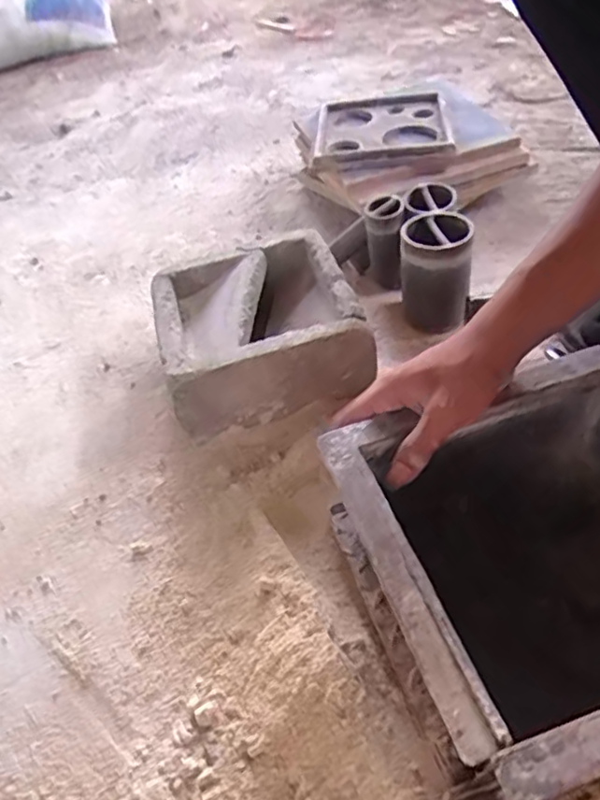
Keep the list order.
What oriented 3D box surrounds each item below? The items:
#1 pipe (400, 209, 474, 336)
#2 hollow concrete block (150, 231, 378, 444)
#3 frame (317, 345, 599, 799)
[{"bbox_3d":[0.152,-0.145,0.678,0.075,0.110,0.089,5,48,13],"label":"pipe"},{"bbox_3d":[-0.042,-0.076,0.652,0.206,0.095,0.193,-17,47,-7],"label":"hollow concrete block"},{"bbox_3d":[0.168,0.118,0.417,0.247,0.138,0.238,-18,47,-10],"label":"frame"}]

